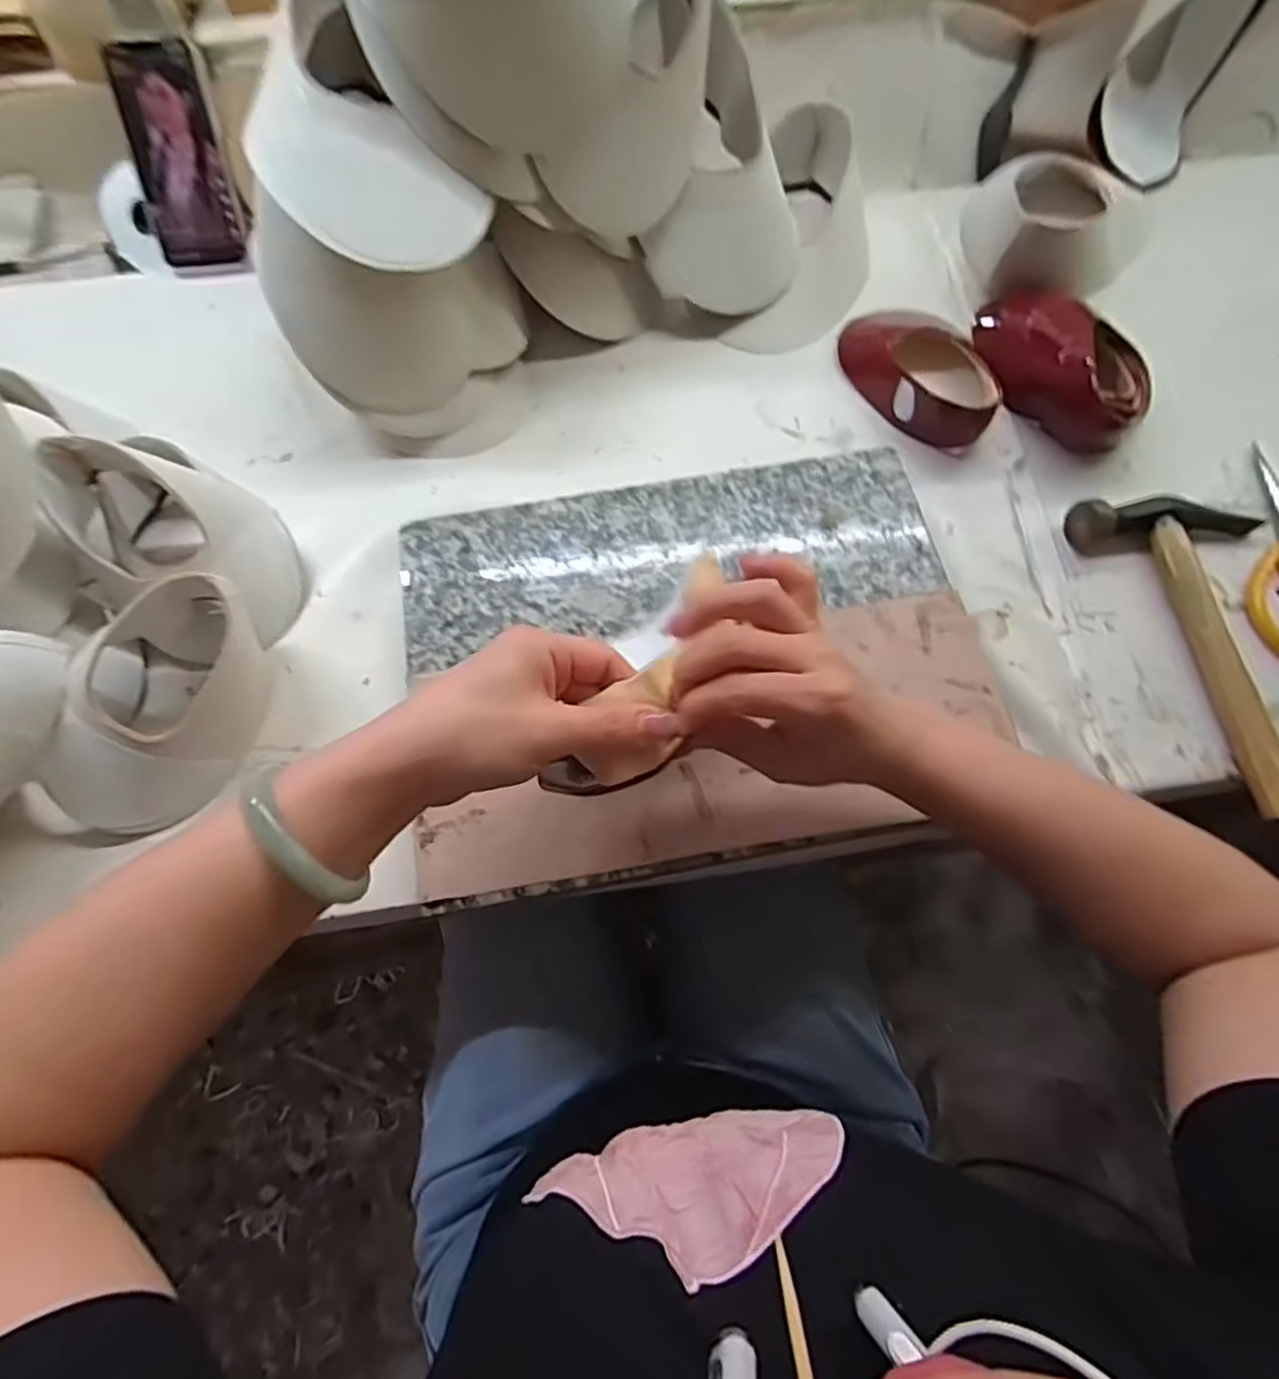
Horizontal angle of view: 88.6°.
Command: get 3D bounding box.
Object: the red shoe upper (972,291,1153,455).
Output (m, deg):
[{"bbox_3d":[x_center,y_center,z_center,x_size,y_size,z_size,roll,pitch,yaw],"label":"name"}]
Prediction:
[{"bbox_3d":[0.344,-0.273,0.531,0.108,0.056,0.169,-34,73,-11],"label":"red shoe upper"}]

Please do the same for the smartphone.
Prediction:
[{"bbox_3d":[-0.405,-0.466,0.576,0.076,0.155,0.011,-4,27,-1],"label":"smartphone"}]

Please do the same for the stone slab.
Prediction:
[{"bbox_3d":[0.036,-0.024,0.452,0.376,0.039,0.275,-11,70,-3],"label":"stone slab"}]

